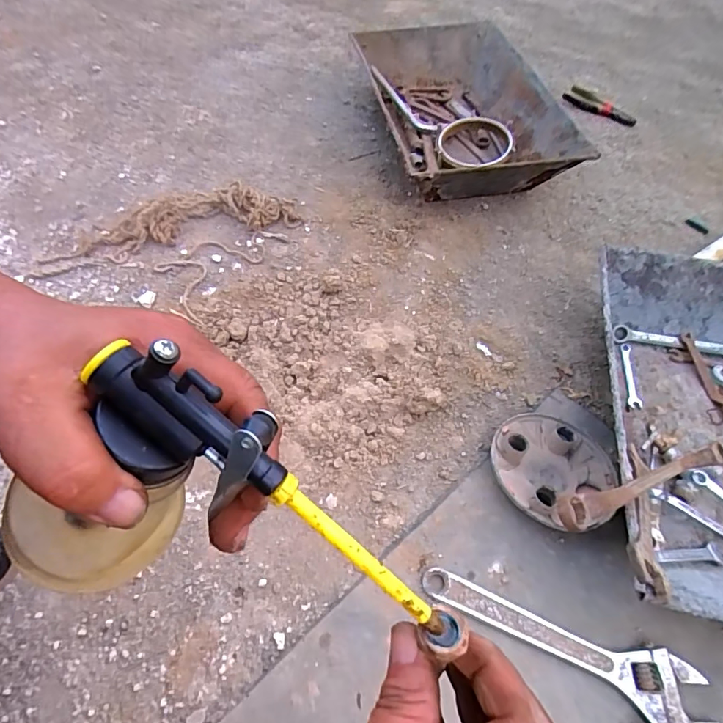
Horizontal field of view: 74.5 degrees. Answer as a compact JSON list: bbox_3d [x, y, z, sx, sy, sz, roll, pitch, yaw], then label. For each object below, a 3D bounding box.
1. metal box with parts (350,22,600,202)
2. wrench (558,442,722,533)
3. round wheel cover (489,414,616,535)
[{"bbox_3d":[0.186,-0.483,0.928,0.310,0.124,0.472,-9,58,-6],"label":"metal box with parts"},{"bbox_3d":[0.304,0.123,0.495,0.290,0.024,0.028,-6,54,-31],"label":"wrench"},{"bbox_3d":[0.230,0.131,0.581,0.144,0.043,0.142,0,57,0],"label":"round wheel cover"}]

